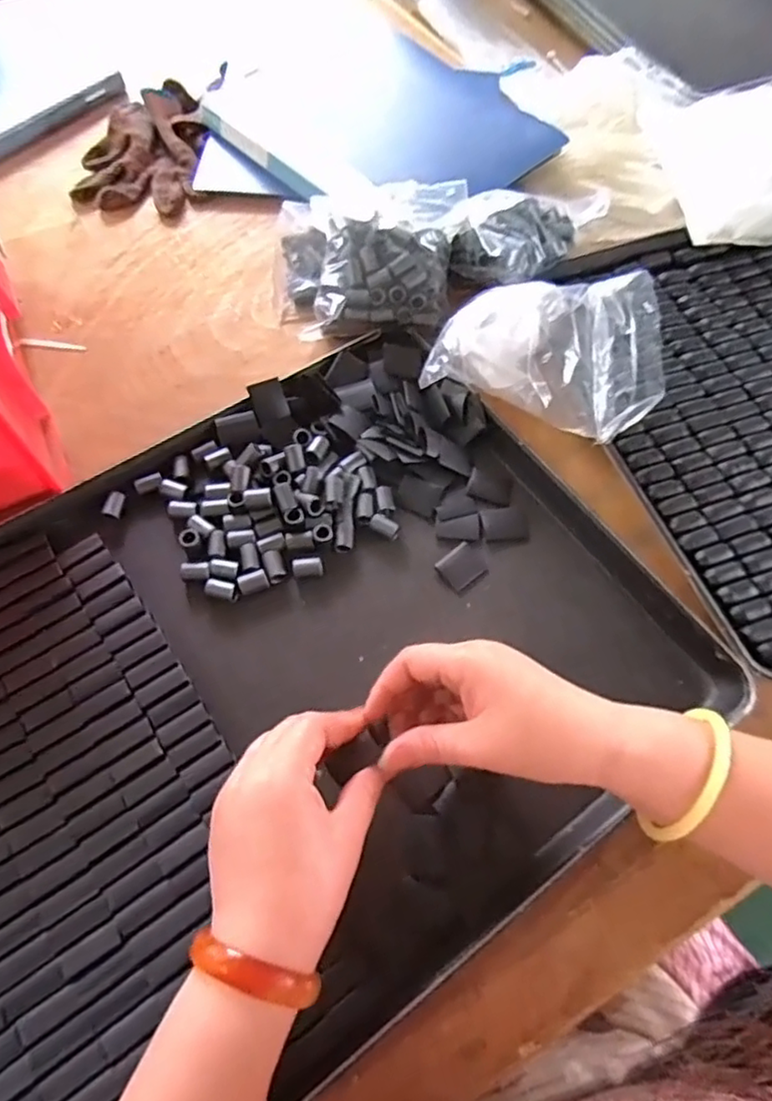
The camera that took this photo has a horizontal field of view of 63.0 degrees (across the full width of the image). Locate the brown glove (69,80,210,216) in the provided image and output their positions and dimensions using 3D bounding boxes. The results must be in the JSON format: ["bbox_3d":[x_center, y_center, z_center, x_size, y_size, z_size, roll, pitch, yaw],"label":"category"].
[{"bbox_3d":[-0.253,-0.426,0.663,0.117,0.032,0.182,3,63,0],"label":"brown glove"}]

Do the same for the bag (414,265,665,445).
[{"bbox_3d":[0.130,-0.156,0.488,0.171,0.071,0.107,23,65,10],"label":"bag"}]

